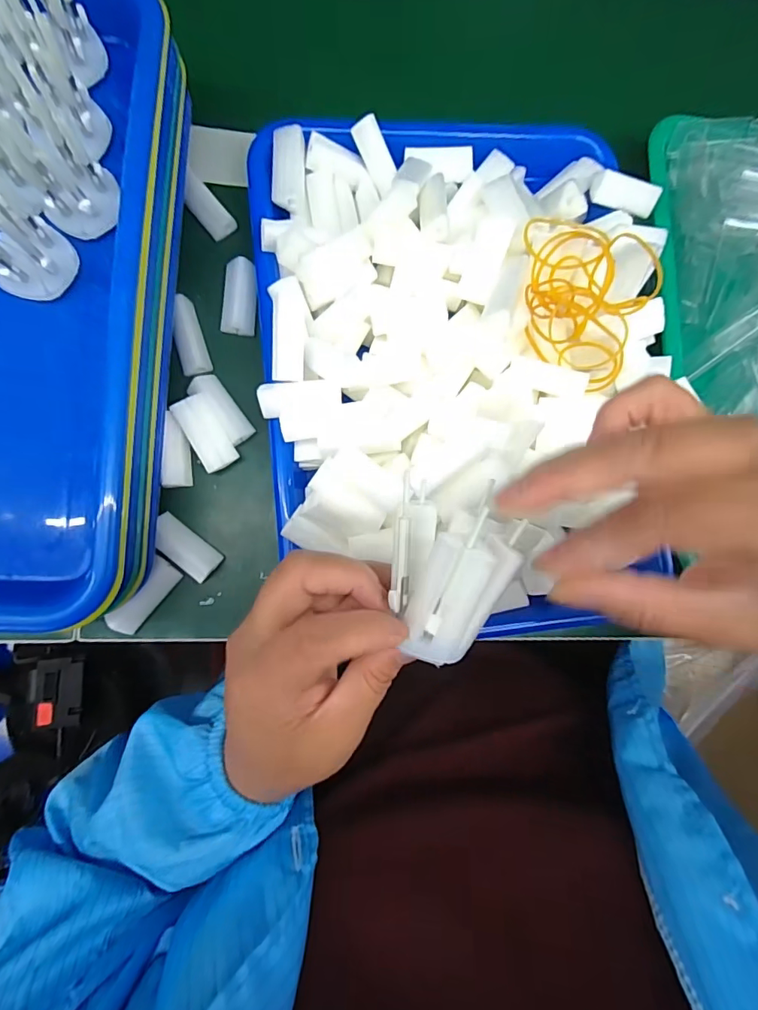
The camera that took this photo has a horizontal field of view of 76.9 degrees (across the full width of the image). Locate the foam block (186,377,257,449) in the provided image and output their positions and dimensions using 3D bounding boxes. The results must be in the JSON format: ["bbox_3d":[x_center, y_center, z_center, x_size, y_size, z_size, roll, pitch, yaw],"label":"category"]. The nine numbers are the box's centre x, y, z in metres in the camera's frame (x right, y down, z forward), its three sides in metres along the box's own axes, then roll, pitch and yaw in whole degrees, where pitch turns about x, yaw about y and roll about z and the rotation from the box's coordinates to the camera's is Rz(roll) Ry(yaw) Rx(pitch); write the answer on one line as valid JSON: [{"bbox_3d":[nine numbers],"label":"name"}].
[{"bbox_3d":[-0.097,-0.060,0.298,0.018,0.013,0.045,-40,91,-9],"label":"foam block"}]

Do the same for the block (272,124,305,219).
[{"bbox_3d":[-0.056,-0.207,0.295,0.019,0.012,0.048,0,98,-8],"label":"block"}]

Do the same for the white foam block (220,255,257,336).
[{"bbox_3d":[-0.089,-0.133,0.306,0.021,0.012,0.046,4,85,-7],"label":"white foam block"}]

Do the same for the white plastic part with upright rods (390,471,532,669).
[{"bbox_3d":[0.025,0.025,0.191,0.046,0.035,0.065,18,112,5],"label":"white plastic part with upright rods"}]

